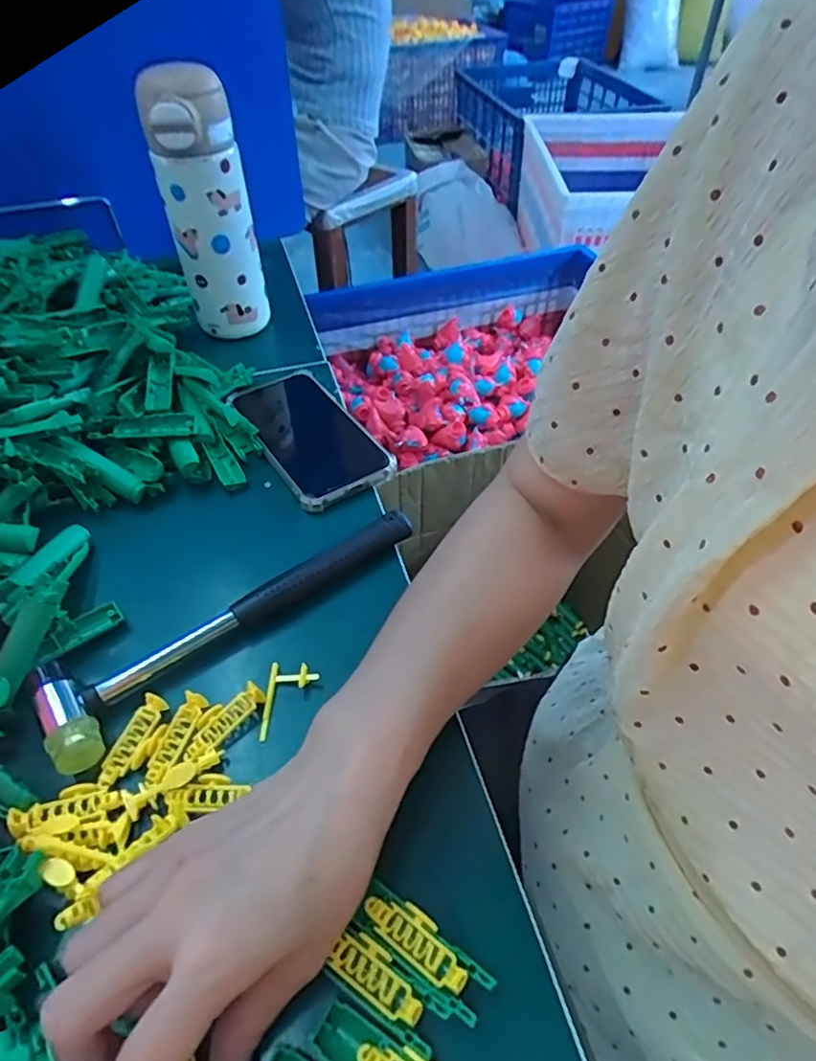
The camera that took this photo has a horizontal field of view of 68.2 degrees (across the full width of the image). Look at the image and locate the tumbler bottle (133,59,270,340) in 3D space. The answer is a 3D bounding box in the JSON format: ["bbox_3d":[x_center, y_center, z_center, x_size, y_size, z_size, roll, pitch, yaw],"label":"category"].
[{"bbox_3d":[-0.169,-0.270,0.517,0.078,0.215,0.079,-11,48,-9],"label":"tumbler bottle"}]

